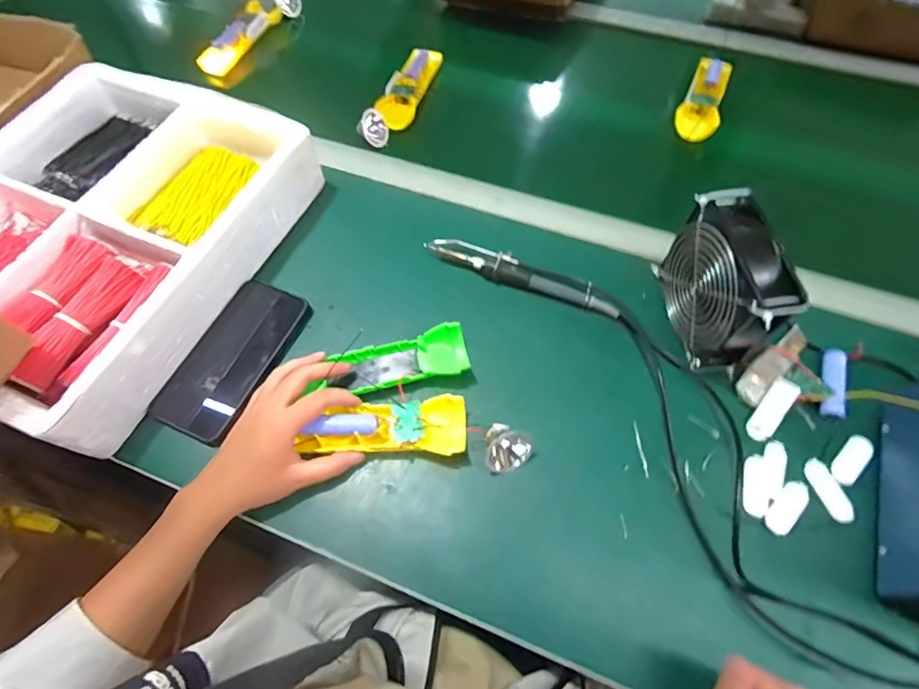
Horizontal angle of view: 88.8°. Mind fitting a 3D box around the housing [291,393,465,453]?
[{"bbox_3d":[-0.065,0.074,0.413,0.141,0.026,0.048,-4,62,-3],"label":"housing"}]

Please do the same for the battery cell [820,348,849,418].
[{"bbox_3d":[0.352,0.036,0.442,0.018,0.018,0.071,20,63,10],"label":"battery cell"}]

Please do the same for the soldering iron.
[{"bbox_3d":[0.065,-0.076,0.505,0.211,0.019,0.030,18,63,9],"label":"soldering iron"}]

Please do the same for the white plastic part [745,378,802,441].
[{"bbox_3d":[0.289,0.060,0.434,0.021,0.011,0.064,36,88,17],"label":"white plastic part"}]

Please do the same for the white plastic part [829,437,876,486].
[{"bbox_3d":[0.352,0.101,0.417,0.051,0.007,0.021,-39,69,-19],"label":"white plastic part"}]

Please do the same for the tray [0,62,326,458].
[{"bbox_3d":[-0.378,-0.123,0.494,0.307,0.072,0.376,21,64,11],"label":"tray"}]

